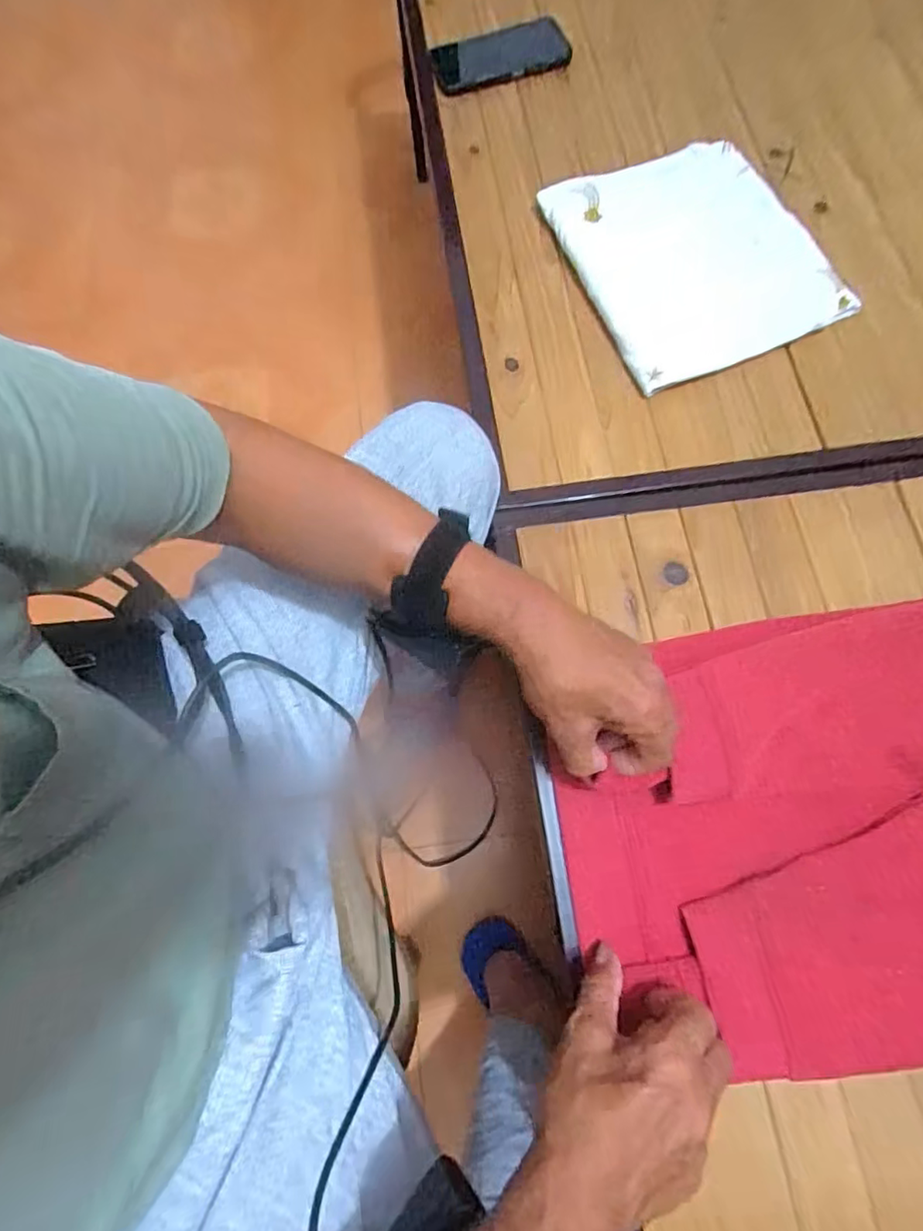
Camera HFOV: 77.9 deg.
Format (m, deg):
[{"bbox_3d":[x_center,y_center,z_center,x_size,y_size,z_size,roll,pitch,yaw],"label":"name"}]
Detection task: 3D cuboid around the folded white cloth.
[{"bbox_3d":[0.231,-0.369,0.580,0.225,0.029,0.255,-23,73,-6],"label":"folded white cloth"}]

